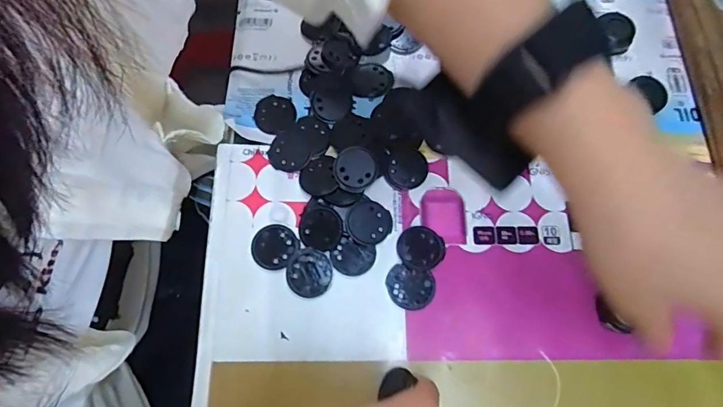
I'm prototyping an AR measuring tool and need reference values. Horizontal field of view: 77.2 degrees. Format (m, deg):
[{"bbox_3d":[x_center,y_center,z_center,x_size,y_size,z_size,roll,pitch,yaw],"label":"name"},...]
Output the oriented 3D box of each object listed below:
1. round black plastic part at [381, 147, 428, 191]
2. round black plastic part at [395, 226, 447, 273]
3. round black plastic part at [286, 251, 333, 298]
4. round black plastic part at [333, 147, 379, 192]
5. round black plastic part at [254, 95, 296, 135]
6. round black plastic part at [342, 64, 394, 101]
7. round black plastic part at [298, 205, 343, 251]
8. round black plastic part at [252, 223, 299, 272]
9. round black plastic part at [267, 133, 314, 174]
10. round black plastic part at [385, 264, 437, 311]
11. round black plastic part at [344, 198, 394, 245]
[{"bbox_3d":[0.030,-0.024,0.310,0.028,0.005,0.031,40,74,11],"label":"round black plastic part"},{"bbox_3d":[0.039,0.030,0.294,0.030,0.004,0.030,0,71,-1],"label":"round black plastic part"},{"bbox_3d":[-0.033,0.044,0.287,0.028,0.004,0.029,0,71,-1],"label":"round black plastic part"},{"bbox_3d":[-0.004,-0.022,0.305,0.029,0.007,0.030,0,71,-1],"label":"round black plastic part"},{"bbox_3d":[-0.062,-0.064,0.323,0.029,0.004,0.029,0,71,-1],"label":"round black plastic part"},{"bbox_3d":[0.005,-0.090,0.331,0.034,0.004,0.029,14,71,3],"label":"round black plastic part"},{"bbox_3d":[-0.027,0.016,0.296,0.028,0.004,0.030,0,71,-1],"label":"round black plastic part"},{"bbox_3d":[-0.057,0.027,0.293,0.028,0.004,0.029,0,71,-1],"label":"round black plastic part"},{"bbox_3d":[-0.050,-0.036,0.315,0.029,0.004,0.029,0,71,-1],"label":"round black plastic part"},{"bbox_3d":[0.031,0.053,0.285,0.031,0.004,0.025,16,71,4],"label":"round black plastic part"},{"bbox_3d":[0.005,0.013,0.297,0.029,0.005,0.028,0,71,-1],"label":"round black plastic part"}]

